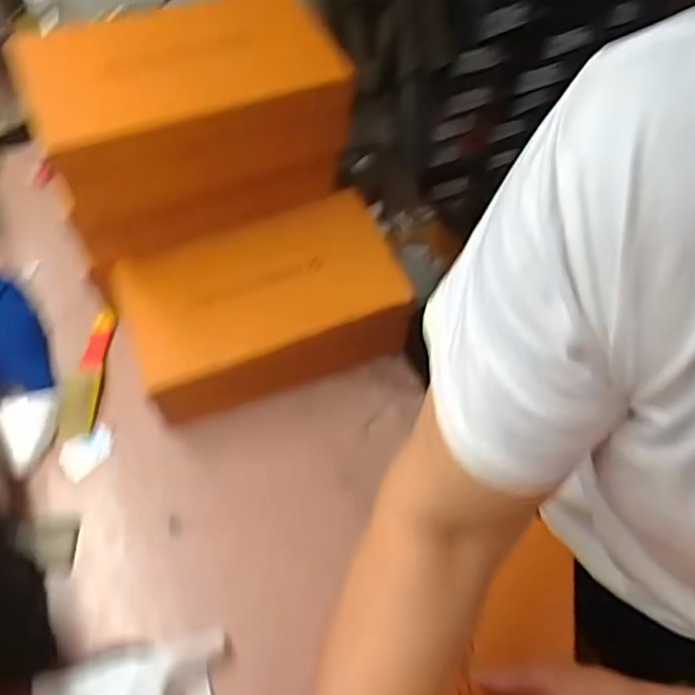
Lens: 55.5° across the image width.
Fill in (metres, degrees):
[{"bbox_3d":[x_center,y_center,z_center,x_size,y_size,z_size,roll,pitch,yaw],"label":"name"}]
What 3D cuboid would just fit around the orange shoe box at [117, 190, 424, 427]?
[{"bbox_3d":[-0.090,-0.037,0.728,0.282,0.120,0.171,-19,57,-14],"label":"orange shoe box"}]

